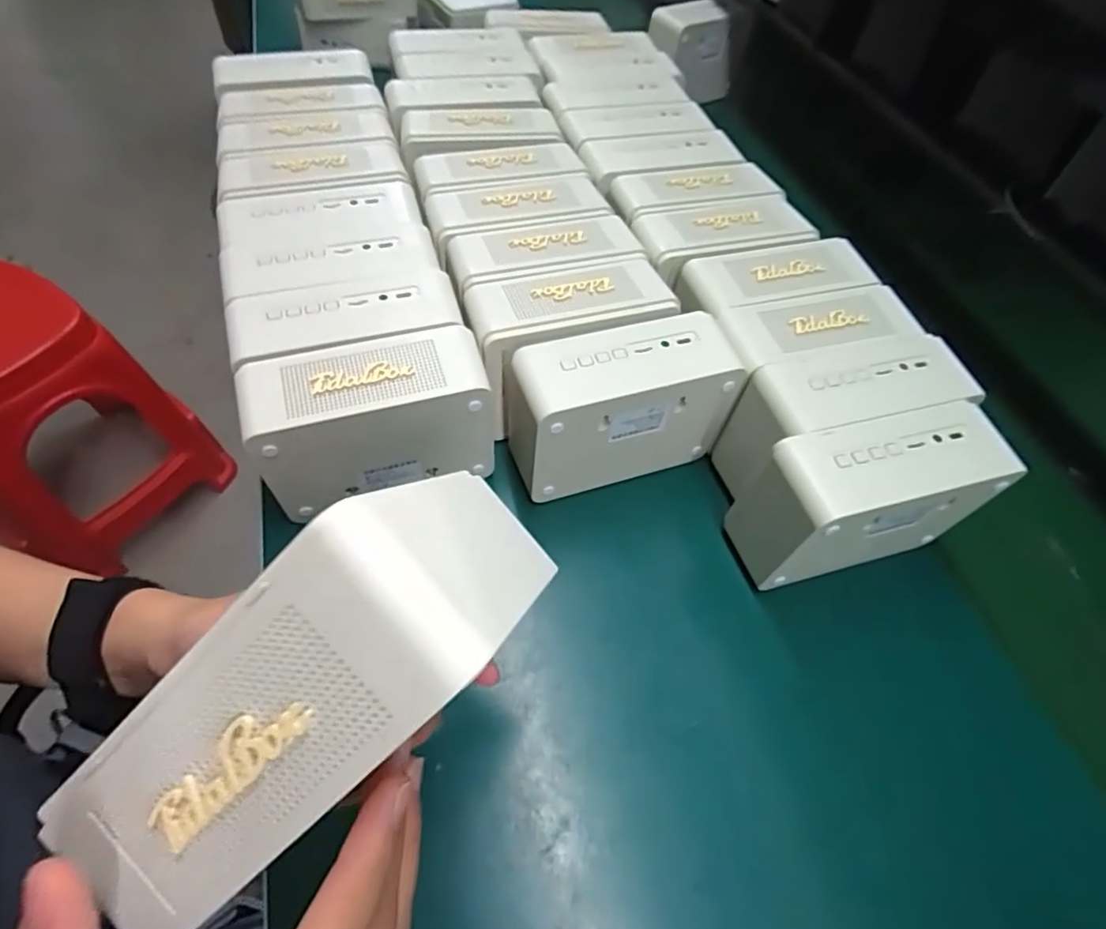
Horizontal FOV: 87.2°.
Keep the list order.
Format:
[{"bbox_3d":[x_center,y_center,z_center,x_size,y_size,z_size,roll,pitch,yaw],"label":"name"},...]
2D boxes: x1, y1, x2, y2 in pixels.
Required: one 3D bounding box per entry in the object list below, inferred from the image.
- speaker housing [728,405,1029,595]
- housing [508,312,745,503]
[{"bbox_3d":[0.190,0.022,0.364,0.145,0.096,0.056,-10,58,-12],"label":"speaker housing"},{"bbox_3d":[0.040,-0.037,0.390,0.144,0.097,0.061,-16,59,-16],"label":"housing"}]

